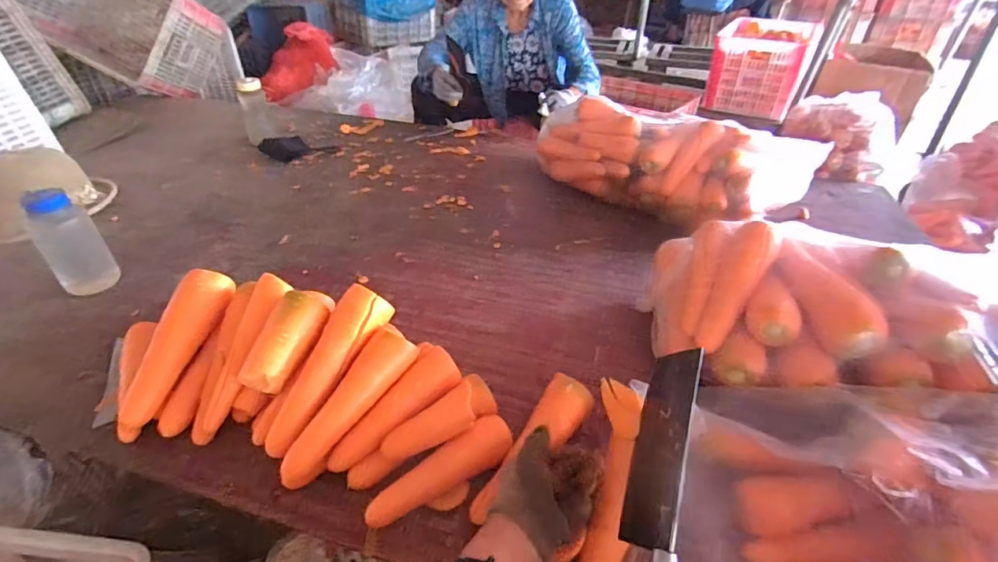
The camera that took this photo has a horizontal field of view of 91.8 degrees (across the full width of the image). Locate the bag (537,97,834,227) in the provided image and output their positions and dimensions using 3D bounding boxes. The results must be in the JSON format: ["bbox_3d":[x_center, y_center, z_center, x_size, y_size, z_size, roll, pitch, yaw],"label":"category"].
[{"bbox_3d":[0.346,-0.262,1.018,0.565,0.144,0.226,17,40,20],"label":"bag"}]

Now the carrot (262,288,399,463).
[{"bbox_3d":[-0.209,0.108,0.588,0.056,0.046,0.214,21,71,24],"label":"carrot"}]

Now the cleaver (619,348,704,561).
[{"bbox_3d":[0.133,0.189,0.412,0.024,0.091,0.260,21,61,-4],"label":"cleaver"}]

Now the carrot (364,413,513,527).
[{"bbox_3d":[-0.065,0.209,0.533,0.182,0.039,0.042,-21,42,-25],"label":"carrot"}]

